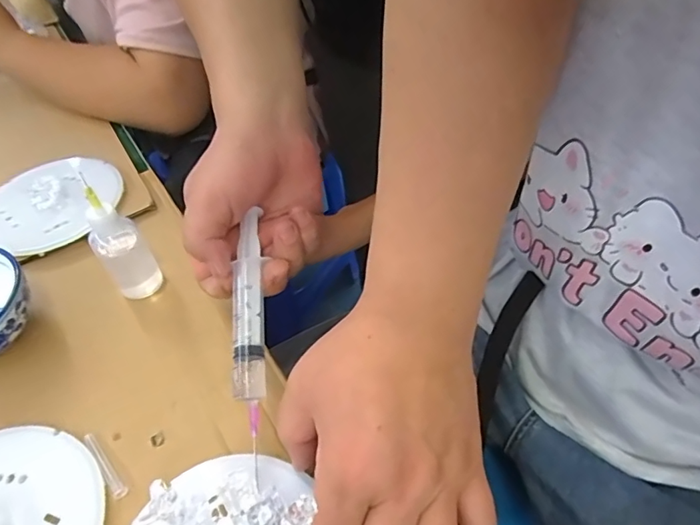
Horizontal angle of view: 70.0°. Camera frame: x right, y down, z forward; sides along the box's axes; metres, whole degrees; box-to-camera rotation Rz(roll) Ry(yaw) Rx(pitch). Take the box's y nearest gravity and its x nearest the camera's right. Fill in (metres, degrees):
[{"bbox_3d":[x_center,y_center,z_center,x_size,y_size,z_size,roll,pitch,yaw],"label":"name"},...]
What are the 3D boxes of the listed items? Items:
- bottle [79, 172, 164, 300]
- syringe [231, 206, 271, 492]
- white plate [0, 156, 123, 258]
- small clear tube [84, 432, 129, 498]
[{"bbox_3d":[-0.177,-0.015,0.380,0.034,0.105,0.035,-32,56,-23],"label":"bottle"},{"bbox_3d":[-0.067,0.045,0.330,0.020,0.015,0.164,-5,72,0],"label":"syringe"},{"bbox_3d":[-0.284,-0.061,0.478,0.121,0.024,0.125,-1,50,1],"label":"white plate"},{"bbox_3d":[-0.158,0.129,0.319,0.008,0.004,0.051,-37,58,-25],"label":"small clear tube"}]

